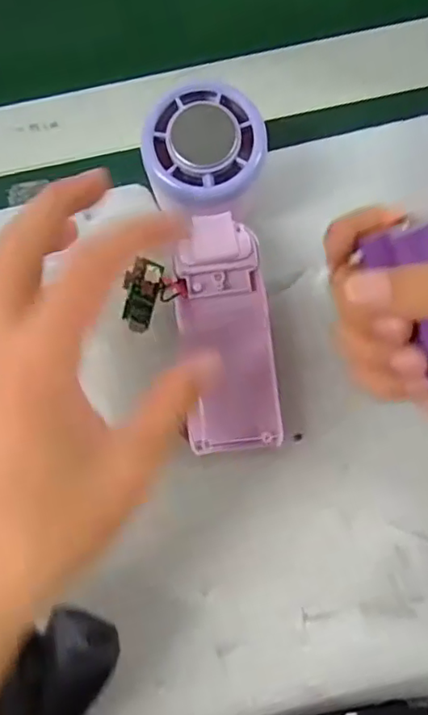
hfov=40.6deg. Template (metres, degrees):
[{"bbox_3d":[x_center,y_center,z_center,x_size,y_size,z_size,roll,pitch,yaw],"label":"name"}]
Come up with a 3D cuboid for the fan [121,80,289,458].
[{"bbox_3d":[-0.007,-0.039,0.275,0.073,0.033,0.165,-8,97,-1],"label":"fan"}]

